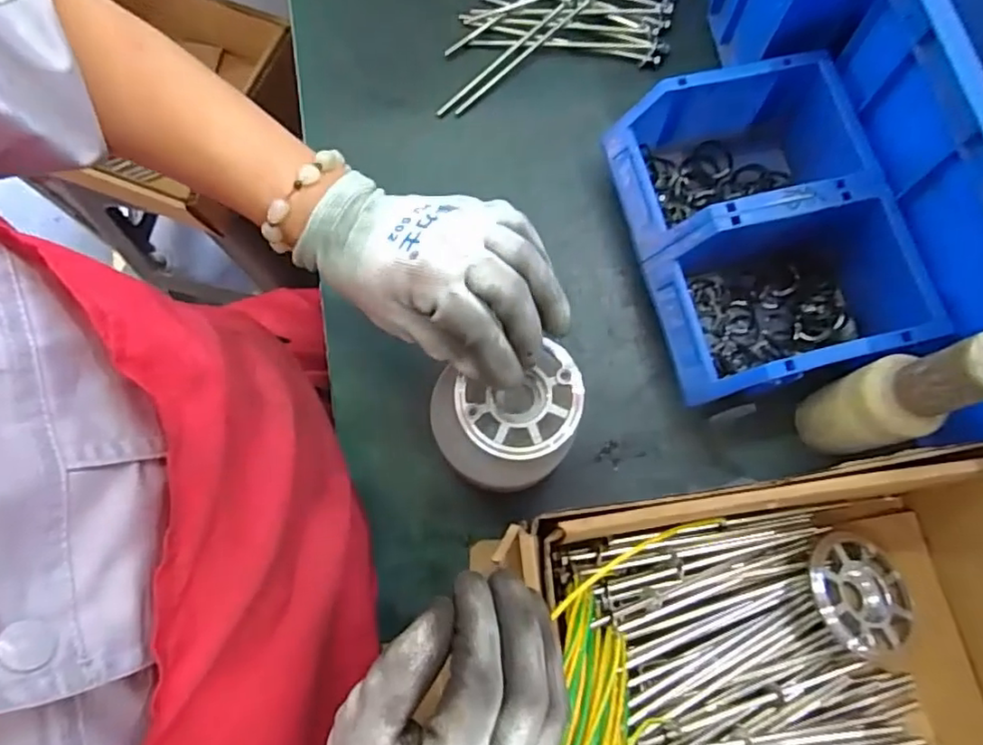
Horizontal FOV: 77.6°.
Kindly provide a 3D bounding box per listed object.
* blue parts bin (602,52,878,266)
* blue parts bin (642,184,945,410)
[{"bbox_3d":[0.178,-0.148,0.436,0.174,0.072,0.107,-12,75,-4],"label":"blue parts bin"},{"bbox_3d":[0.197,-0.049,0.409,0.163,0.070,0.109,-15,76,-4],"label":"blue parts bin"}]

